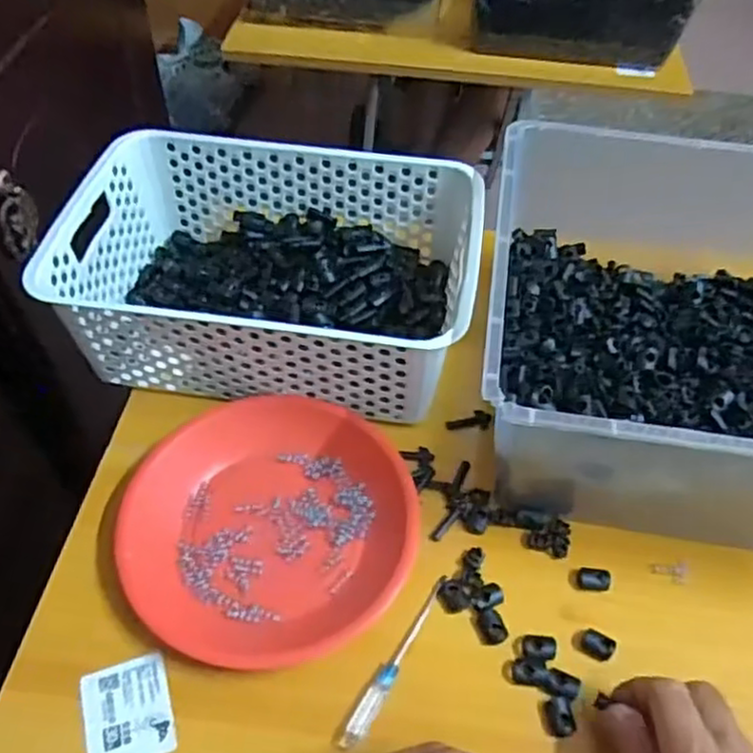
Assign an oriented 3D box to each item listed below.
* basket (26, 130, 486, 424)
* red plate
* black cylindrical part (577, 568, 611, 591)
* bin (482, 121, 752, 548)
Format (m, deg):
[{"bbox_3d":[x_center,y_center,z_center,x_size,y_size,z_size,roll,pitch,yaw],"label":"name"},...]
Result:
[{"bbox_3d":[-0.081,-0.085,0.581,0.311,0.101,0.208,6,51,3],"label":"basket"},{"bbox_3d":[-0.073,0.094,0.495,0.188,0.023,0.188,1,51,-1],"label":"red plate"},{"bbox_3d":[0.145,0.136,0.481,0.021,0.008,0.013,7,51,4],"label":"black cylindrical part"},{"bbox_3d":[0.228,-0.031,0.533,0.294,0.145,0.303,8,51,5],"label":"bin"}]

